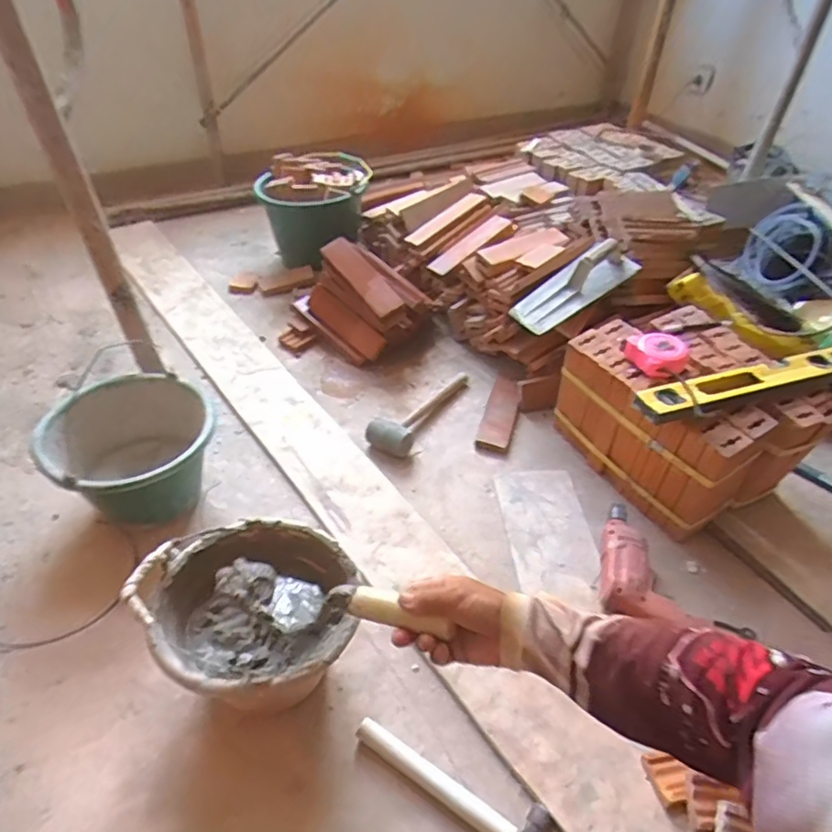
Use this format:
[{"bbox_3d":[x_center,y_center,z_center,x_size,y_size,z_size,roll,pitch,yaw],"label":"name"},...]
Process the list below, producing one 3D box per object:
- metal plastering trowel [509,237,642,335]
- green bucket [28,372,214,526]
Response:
[{"bbox_3d":[0.332,-0.275,1.215,0.299,0.107,0.072,-31,52,-14],"label":"metal plastering trowel"},{"bbox_3d":[-0.461,0.075,1.011,0.265,0.187,0.227,-31,52,-32],"label":"green bucket"}]

